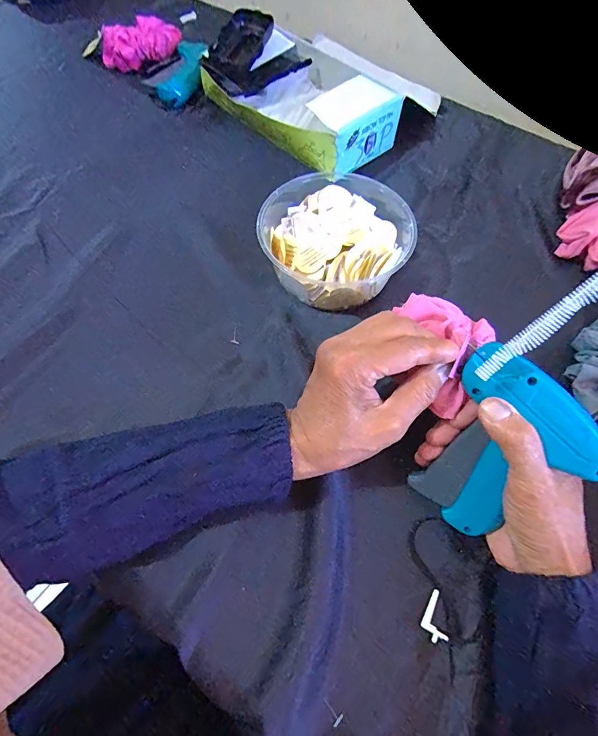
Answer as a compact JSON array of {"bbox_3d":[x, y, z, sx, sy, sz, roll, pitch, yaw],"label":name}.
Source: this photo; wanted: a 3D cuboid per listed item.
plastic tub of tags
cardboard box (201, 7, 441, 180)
[{"bbox_3d":[0.035,-0.131,0.391,0.137,0.075,0.132,0,61,-1],"label":"plastic tub of tags"},{"bbox_3d":[-0.005,-0.340,0.496,0.126,0.068,0.235,-40,69,-20],"label":"cardboard box"}]

